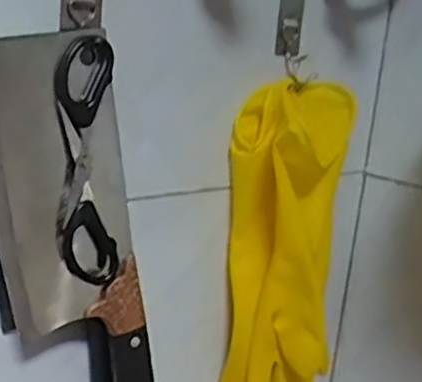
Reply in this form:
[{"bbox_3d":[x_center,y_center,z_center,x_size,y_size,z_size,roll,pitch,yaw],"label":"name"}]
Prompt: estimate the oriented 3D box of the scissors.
[{"bbox_3d":[-0.076,-0.017,0.445,0.038,0.150,0.012,-6,13,-29],"label":"scissors"}]

